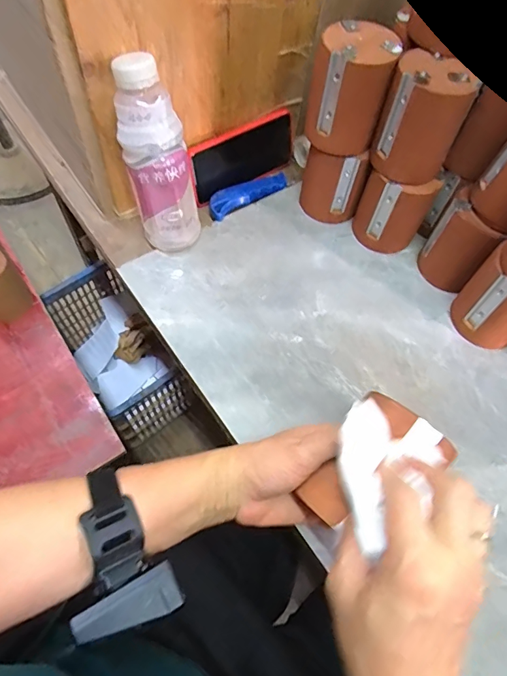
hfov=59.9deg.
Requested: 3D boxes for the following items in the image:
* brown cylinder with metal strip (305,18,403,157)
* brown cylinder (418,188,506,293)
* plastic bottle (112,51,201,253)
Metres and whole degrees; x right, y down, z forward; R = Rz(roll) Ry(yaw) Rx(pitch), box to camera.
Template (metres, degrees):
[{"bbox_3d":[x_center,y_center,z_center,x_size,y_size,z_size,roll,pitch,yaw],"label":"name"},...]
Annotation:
[{"bbox_3d":[0.101,-0.261,0.466,0.077,0.100,0.073,16,62,5],"label":"brown cylinder with metal strip"},{"bbox_3d":[0.234,-0.107,0.501,0.065,0.093,0.062,37,66,15],"label":"brown cylinder"},{"bbox_3d":[-0.100,-0.186,0.468,0.069,0.180,0.082,-12,63,-10],"label":"plastic bottle"}]

